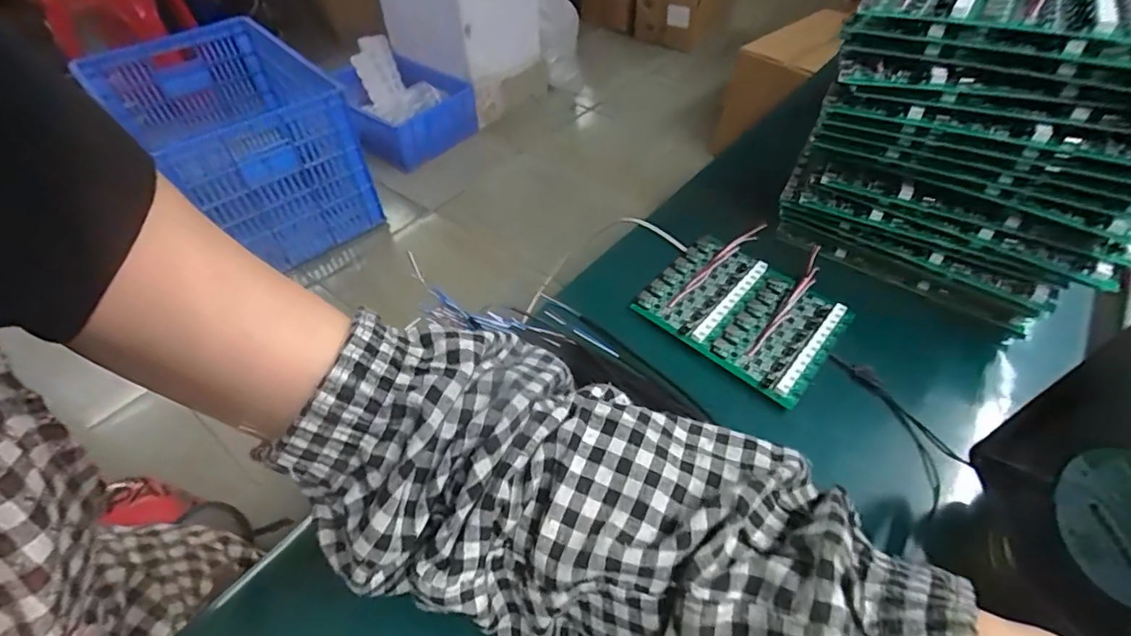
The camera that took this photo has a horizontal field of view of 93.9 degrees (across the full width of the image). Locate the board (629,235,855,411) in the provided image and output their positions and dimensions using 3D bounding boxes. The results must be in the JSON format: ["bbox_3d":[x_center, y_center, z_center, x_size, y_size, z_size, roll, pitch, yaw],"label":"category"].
[{"bbox_3d":[0.127,-0.008,0.377,0.124,0.016,0.099,31,58,28],"label":"board"}]

